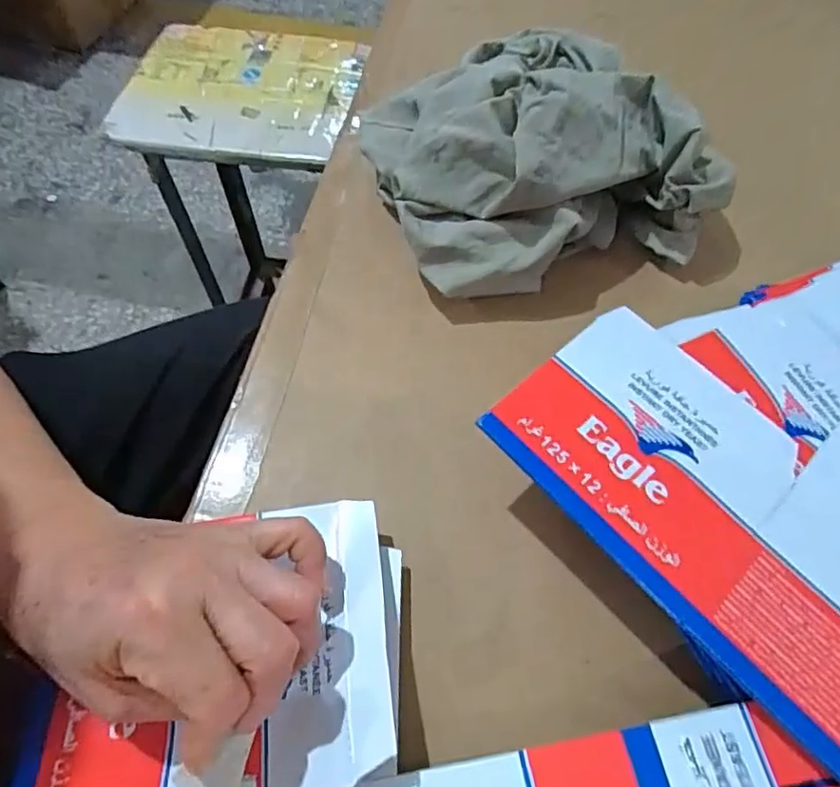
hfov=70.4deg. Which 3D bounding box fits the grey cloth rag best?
[{"bbox_3d":[0.067,-0.158,0.368,0.187,0.084,0.169,-14,62,-9],"label":"grey cloth rag"}]

